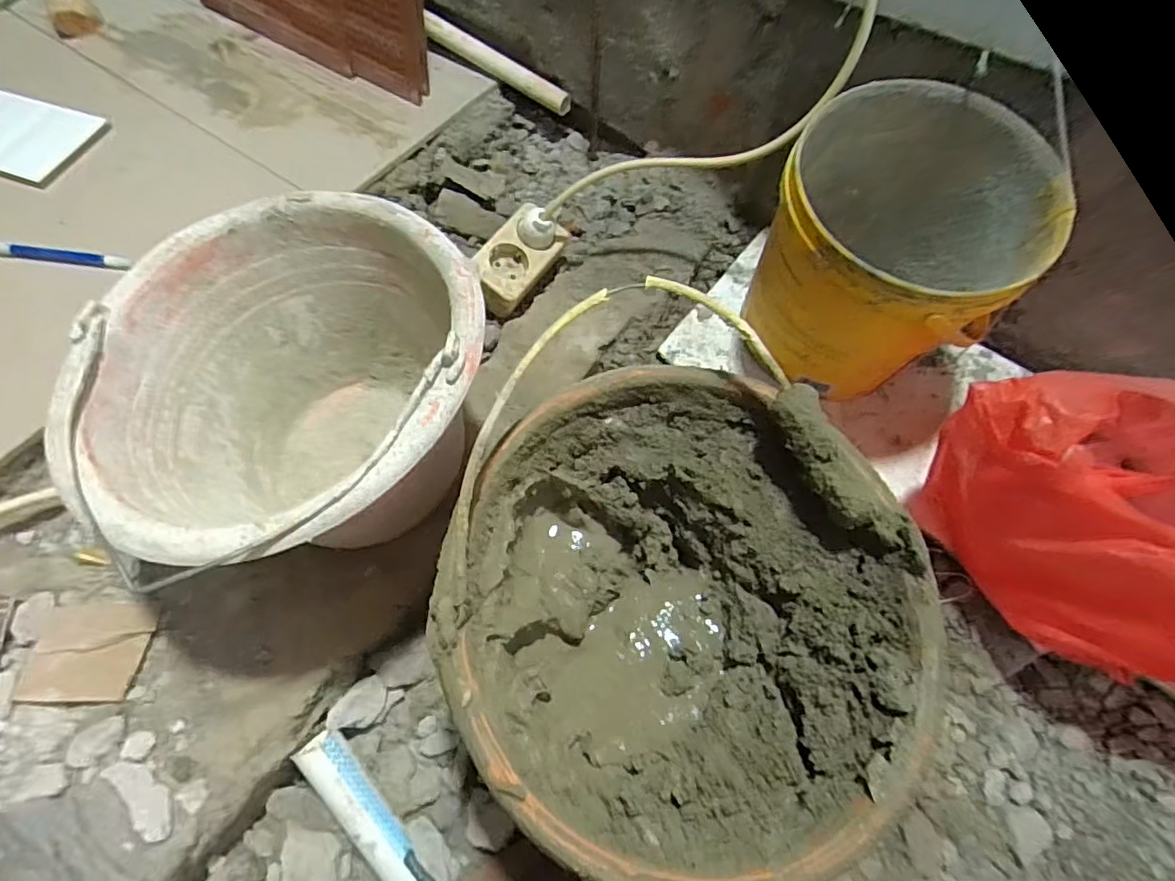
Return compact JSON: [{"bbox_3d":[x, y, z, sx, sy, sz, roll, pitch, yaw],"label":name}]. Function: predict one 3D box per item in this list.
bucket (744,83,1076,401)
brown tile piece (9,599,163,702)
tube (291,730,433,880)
[{"bbox_3d":[0.237,-0.149,0.474,0.175,0.170,0.196,26,66,12],"label":"bucket"},{"bbox_3d":[-0.350,0.148,0.412,0.078,0.011,0.066,-1,63,-1],"label":"brown tile piece"},{"bbox_3d":[-0.159,0.269,0.423,0.031,0.027,0.132,-34,92,-16],"label":"tube"}]

